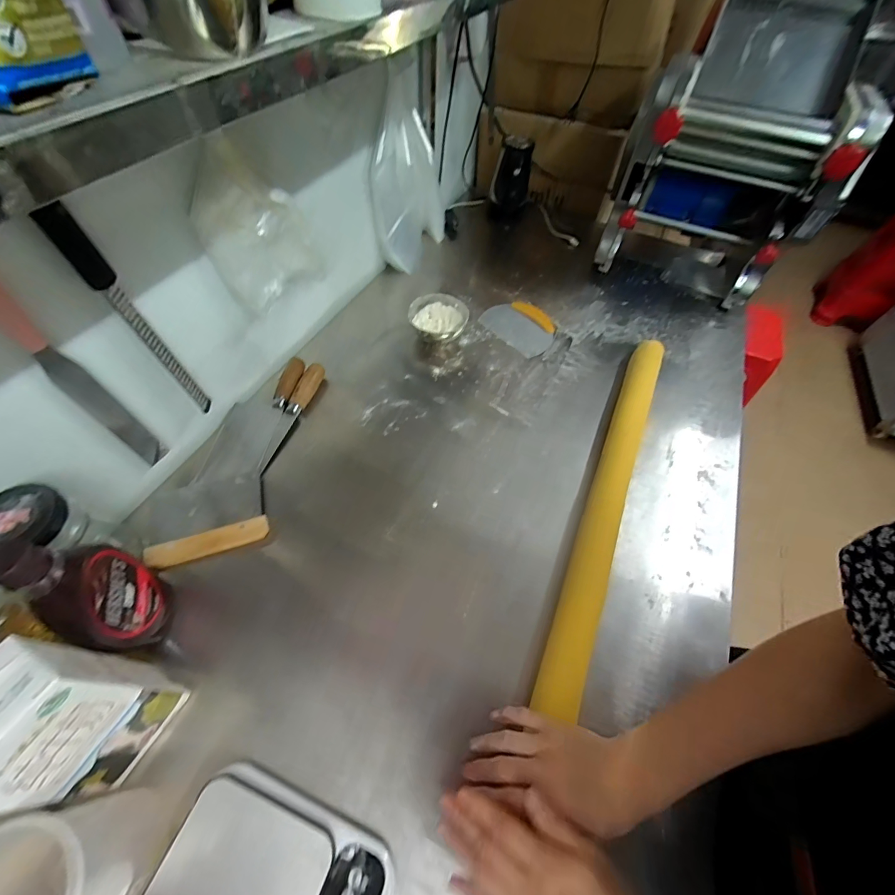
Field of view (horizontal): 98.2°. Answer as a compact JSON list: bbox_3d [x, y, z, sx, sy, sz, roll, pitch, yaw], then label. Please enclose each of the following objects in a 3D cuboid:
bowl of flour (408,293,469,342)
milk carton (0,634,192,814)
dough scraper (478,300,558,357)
[{"bbox_3d":[-0.018,-0.248,0.766,0.106,0.059,0.105,1,55,-1],"label":"bowl of flour"},{"bbox_3d":[-0.324,0.237,0.331,0.059,0.190,0.104,26,58,15],"label":"milk carton"},{"bbox_3d":[0.156,-0.254,0.801,0.121,0.016,0.148,-34,63,-23],"label":"dough scraper"}]

